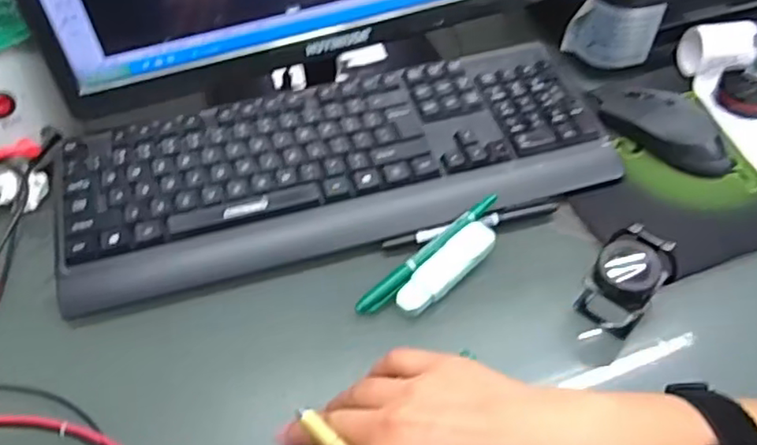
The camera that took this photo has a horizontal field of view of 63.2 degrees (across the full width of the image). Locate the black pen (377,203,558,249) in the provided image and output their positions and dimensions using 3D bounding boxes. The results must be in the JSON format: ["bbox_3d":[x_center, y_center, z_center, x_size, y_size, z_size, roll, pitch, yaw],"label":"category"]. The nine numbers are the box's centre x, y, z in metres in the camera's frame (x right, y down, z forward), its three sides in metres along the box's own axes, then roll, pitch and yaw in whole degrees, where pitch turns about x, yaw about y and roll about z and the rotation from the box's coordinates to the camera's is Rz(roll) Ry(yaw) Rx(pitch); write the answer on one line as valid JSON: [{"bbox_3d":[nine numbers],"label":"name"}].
[{"bbox_3d":[0.072,0.002,0.470,0.139,0.010,0.013,-13,51,-9],"label":"black pen"}]

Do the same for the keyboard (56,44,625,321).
[{"bbox_3d":[-0.031,-0.055,0.496,0.430,0.024,0.156,-14,51,-10],"label":"keyboard"}]

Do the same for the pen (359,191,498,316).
[{"bbox_3d":[0.038,0.021,0.454,0.135,0.015,0.015,-37,58,-26],"label":"pen"}]

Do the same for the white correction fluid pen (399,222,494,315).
[{"bbox_3d":[0.049,0.033,0.445,0.090,0.016,0.025,-36,57,-25],"label":"white correction fluid pen"}]

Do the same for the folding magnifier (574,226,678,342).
[{"bbox_3d":[0.167,0.039,0.416,0.058,0.060,0.047,-36,57,-25],"label":"folding magnifier"}]

